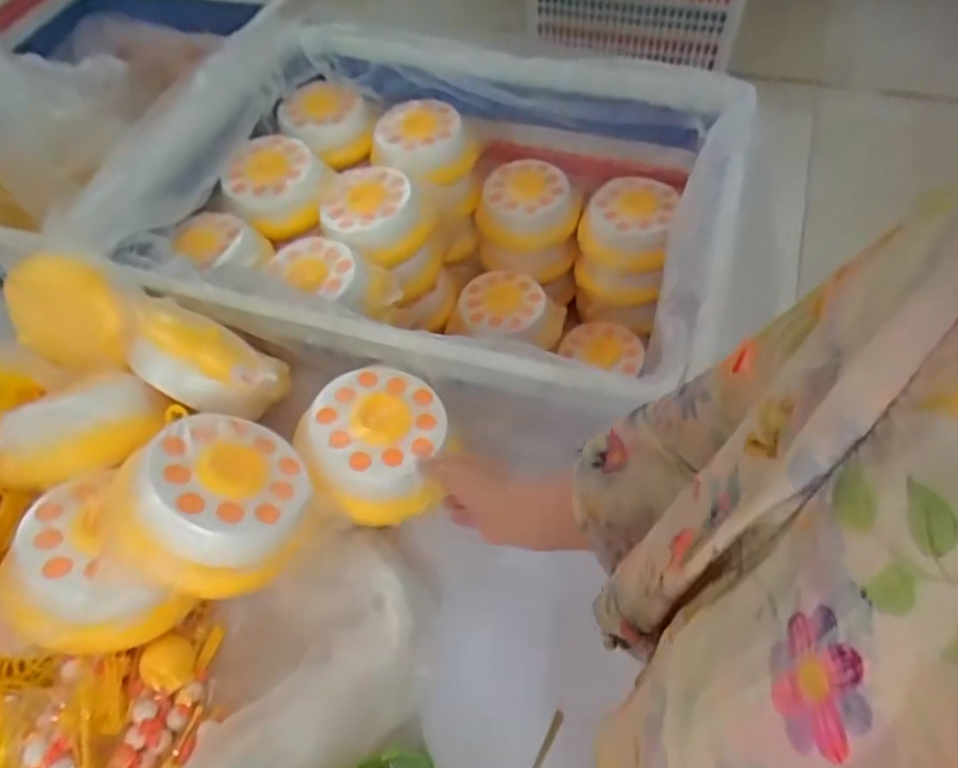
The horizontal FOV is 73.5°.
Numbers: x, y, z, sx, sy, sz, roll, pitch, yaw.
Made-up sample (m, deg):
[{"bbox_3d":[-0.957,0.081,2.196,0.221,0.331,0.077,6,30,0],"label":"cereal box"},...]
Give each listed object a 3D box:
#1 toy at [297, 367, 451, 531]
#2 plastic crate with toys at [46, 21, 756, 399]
[{"bbox_3d":[-0.115,0.057,0.695,0.148,0.068,0.160,0,56,0],"label":"toy"},{"bbox_3d":[-0.088,-0.222,1.012,0.835,0.353,0.668,16,57,10],"label":"plastic crate with toys"}]

